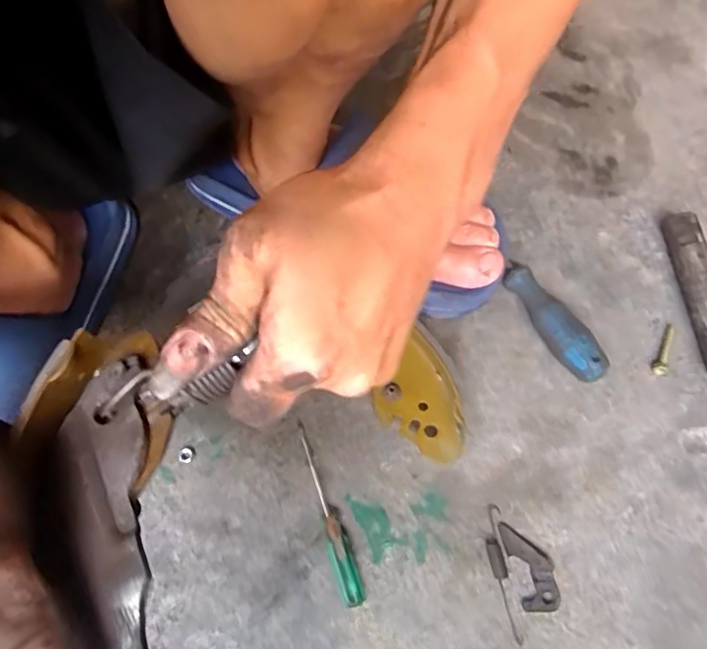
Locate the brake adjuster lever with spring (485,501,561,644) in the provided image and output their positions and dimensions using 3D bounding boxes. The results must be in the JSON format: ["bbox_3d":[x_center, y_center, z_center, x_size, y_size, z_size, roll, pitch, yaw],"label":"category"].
[{"bbox_3d":[0.103,0.148,0.345,0.035,0.007,0.073,-16,65,-3],"label":"brake adjuster lever with spring"}]

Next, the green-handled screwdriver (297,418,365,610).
[{"bbox_3d":[-0.019,0.121,0.365,0.015,0.014,0.118,-21,65,-6],"label":"green-handled screwdriver"}]

